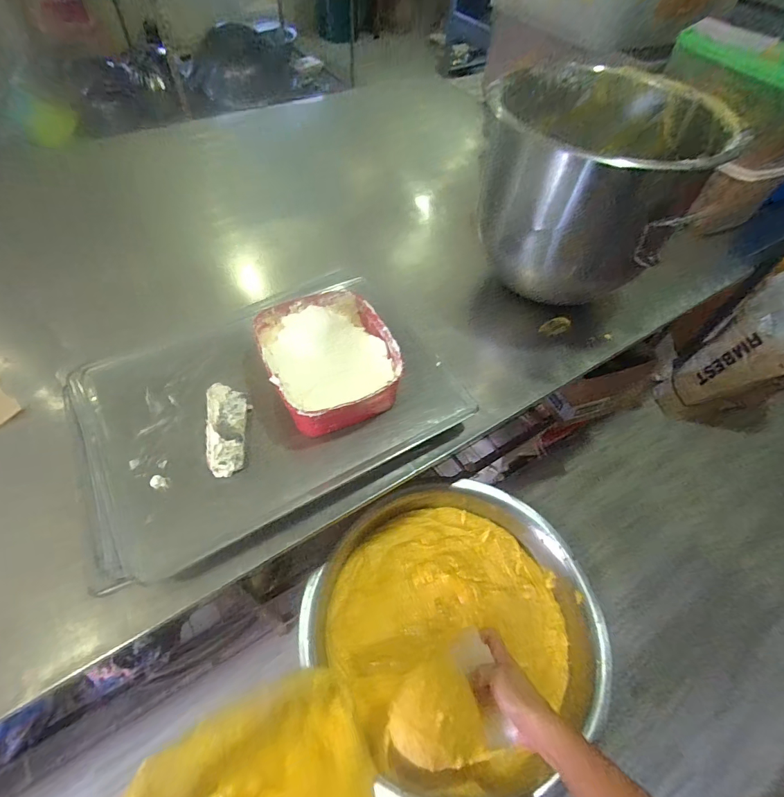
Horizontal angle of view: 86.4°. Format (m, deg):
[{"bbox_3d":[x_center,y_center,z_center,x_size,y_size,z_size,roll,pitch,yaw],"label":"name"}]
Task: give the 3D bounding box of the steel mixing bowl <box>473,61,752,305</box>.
[{"bbox_3d":[0.325,-0.364,0.715,0.309,0.263,0.292,2,56,-3],"label":"steel mixing bowl"}]

